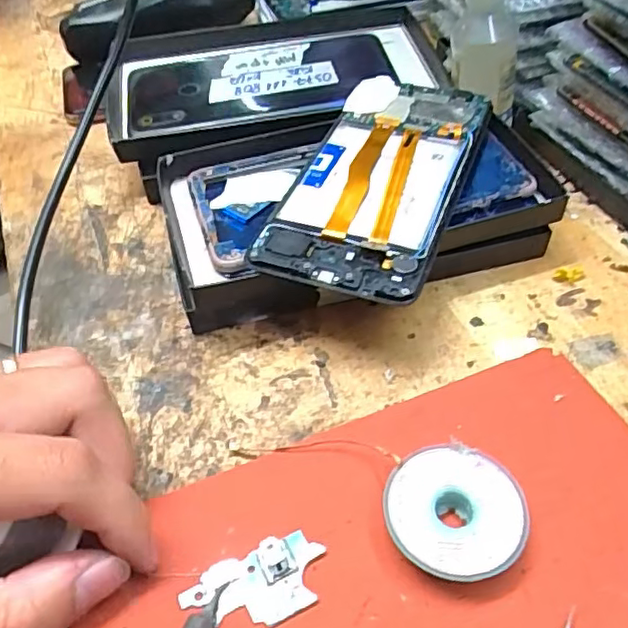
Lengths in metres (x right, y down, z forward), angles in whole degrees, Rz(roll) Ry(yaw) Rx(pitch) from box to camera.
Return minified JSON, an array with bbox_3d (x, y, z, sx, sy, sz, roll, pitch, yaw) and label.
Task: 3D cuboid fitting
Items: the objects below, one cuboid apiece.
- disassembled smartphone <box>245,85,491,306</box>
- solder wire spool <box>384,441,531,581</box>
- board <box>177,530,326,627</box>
[{"bbox_3d":[0.031,-0.064,0.285,0.070,0.011,0.142,15,50,17],"label":"disassembled smartphone"},{"bbox_3d":[0.046,0.066,0.205,0.043,0.013,0.043,-9,48,-4],"label":"solder wire spool"},{"bbox_3d":[-0.018,0.085,0.197,0.044,0.004,0.024,-22,50,-15],"label":"board"}]

